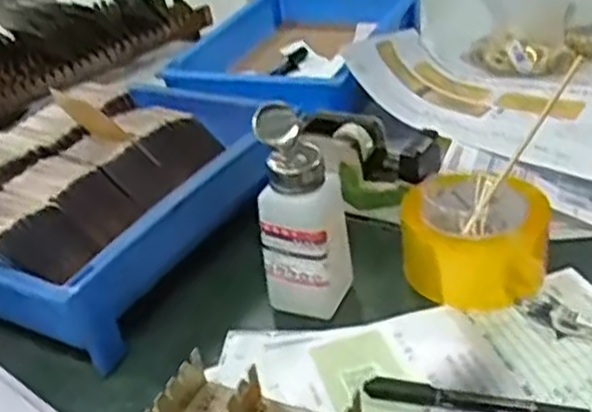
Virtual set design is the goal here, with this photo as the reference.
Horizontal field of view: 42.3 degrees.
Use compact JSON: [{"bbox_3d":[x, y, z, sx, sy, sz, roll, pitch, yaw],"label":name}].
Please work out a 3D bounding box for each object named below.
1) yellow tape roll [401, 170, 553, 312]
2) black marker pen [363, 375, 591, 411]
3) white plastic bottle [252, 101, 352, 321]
[{"bbox_3d":[0.138,0.018,0.584,0.097,0.070,0.099,-6,31,3],"label":"yellow tape roll"},{"bbox_3d":[0.112,0.122,0.482,0.136,0.008,0.015,4,33,18],"label":"black marker pen"},{"bbox_3d":[0.005,0.008,0.558,0.060,0.147,0.060,-4,31,6],"label":"white plastic bottle"}]

